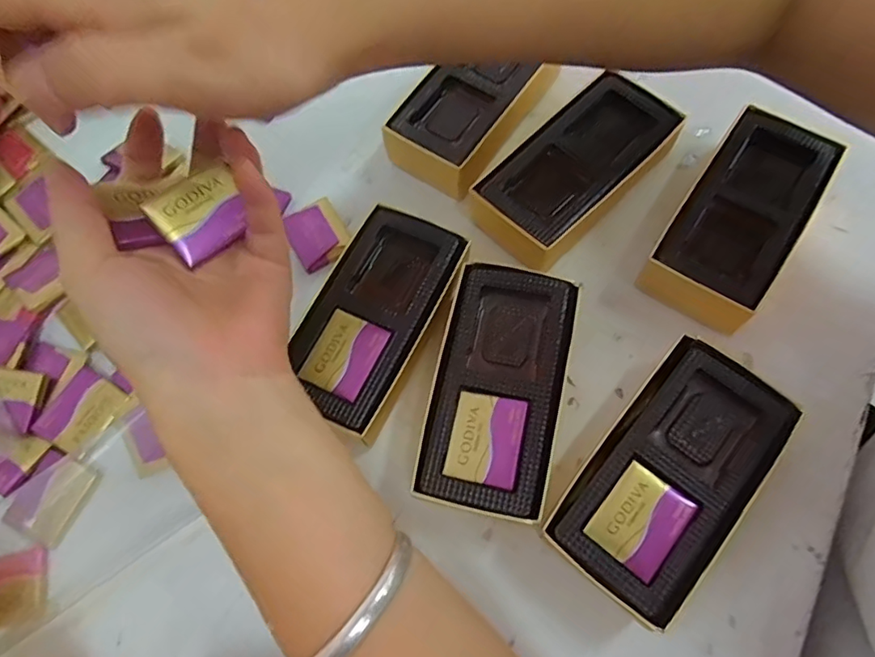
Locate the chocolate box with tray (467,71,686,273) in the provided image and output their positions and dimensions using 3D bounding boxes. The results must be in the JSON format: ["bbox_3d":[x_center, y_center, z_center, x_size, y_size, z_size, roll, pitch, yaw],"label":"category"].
[{"bbox_3d":[0.073,-0.085,0.305,0.120,0.032,0.055,-41,72,-11],"label":"chocolate box with tray"}]

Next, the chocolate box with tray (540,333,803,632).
[{"bbox_3d":[0.102,0.066,0.247,0.060,0.032,0.114,38,76,16],"label":"chocolate box with tray"}]

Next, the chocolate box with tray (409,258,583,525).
[{"bbox_3d":[0.029,0.029,0.264,0.058,0.034,0.114,11,70,8],"label":"chocolate box with tray"}]

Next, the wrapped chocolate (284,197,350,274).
[{"bbox_3d":[-0.069,-0.054,0.317,0.032,0.006,0.040,-29,70,-7],"label":"wrapped chocolate"}]

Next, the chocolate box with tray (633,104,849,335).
[{"bbox_3d":[0.159,-0.059,0.291,0.056,0.033,0.110,30,74,14],"label":"chocolate box with tray"}]

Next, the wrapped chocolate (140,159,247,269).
[{"bbox_3d":[-0.100,-0.049,0.231,0.034,0.008,0.029,-37,105,-10],"label":"wrapped chocolate"}]

